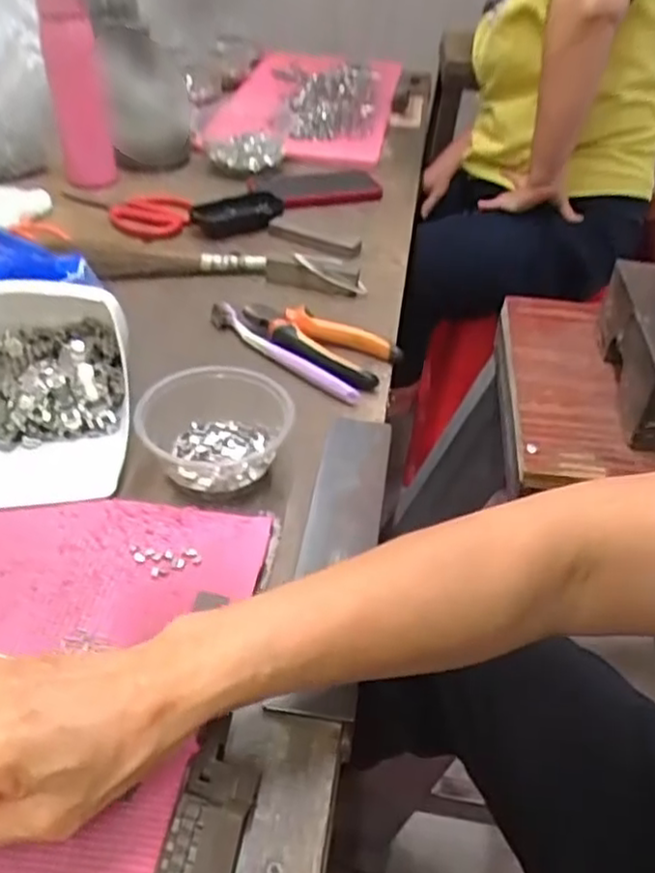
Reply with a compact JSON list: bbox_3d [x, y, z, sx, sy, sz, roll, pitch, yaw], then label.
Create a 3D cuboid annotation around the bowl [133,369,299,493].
[{"bbox_3d":[-0.085,-0.006,0.503,0.114,0.044,0.091,5,42,1],"label":"bowl"}]

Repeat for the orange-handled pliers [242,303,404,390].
[{"bbox_3d":[-0.012,-0.090,0.633,0.150,0.017,0.066,24,44,23],"label":"orange-handled pliers"}]

